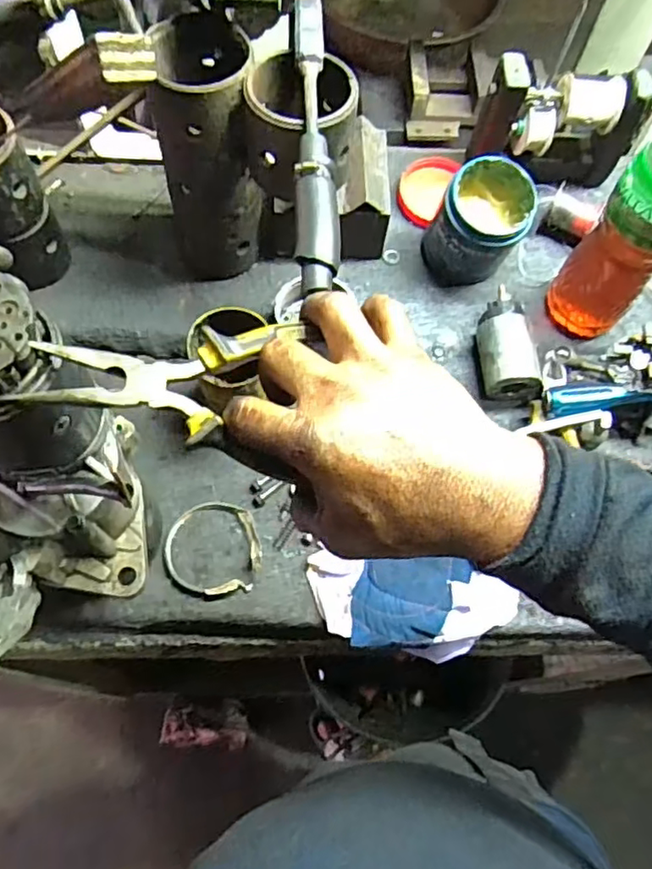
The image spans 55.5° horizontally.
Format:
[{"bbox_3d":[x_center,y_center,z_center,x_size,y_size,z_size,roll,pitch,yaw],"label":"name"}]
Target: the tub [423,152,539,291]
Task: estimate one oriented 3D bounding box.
[{"bbox_3d":[0.161,-0.221,0.654,0.092,0.111,0.090,1,66,-3],"label":"tub"}]

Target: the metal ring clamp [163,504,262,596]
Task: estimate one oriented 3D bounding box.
[{"bbox_3d":[-0.106,0.106,0.581,0.088,0.013,0.089,1,66,-3],"label":"metal ring clamp"}]

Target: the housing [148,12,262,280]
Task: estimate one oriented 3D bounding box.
[{"bbox_3d":[-0.109,-0.255,0.590,0.088,0.225,0.087,-4,67,-5],"label":"housing"}]

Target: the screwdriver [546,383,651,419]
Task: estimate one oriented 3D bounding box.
[{"bbox_3d":[0.308,-0.042,0.592,0.189,0.026,0.025,-7,66,11],"label":"screwdriver"}]

